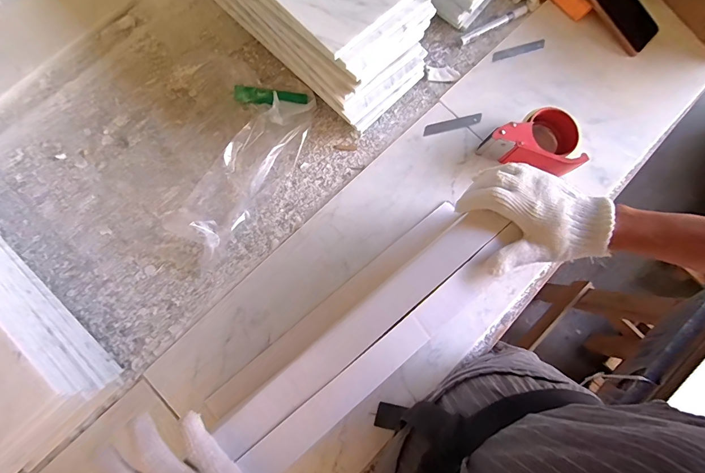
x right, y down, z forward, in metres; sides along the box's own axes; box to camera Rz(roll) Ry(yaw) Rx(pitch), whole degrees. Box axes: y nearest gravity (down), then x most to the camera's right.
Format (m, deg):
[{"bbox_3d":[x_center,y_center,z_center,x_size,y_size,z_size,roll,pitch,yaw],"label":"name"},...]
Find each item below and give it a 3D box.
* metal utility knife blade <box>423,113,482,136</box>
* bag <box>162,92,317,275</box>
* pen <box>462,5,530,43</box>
[{"bbox_3d":[0.162,-0.181,0.578,0.098,0.004,0.018,-15,73,-7],"label":"metal utility knife blade"},{"bbox_3d":[-0.160,-0.104,0.540,0.100,0.040,0.291,37,81,6],"label":"bag"},{"bbox_3d":[0.247,-0.369,0.622,0.134,0.012,0.016,-30,82,-6],"label":"pen"}]

